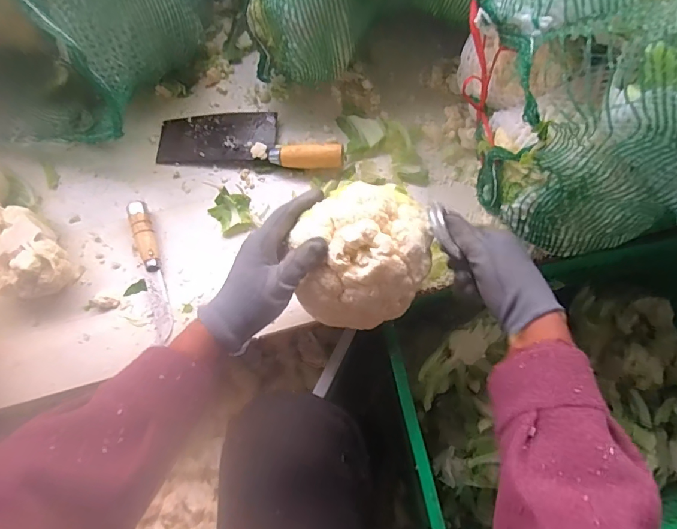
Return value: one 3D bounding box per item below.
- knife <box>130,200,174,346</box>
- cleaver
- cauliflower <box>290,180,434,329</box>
[{"bbox_3d":[-0.233,0.003,0.547,0.023,0.026,0.183,-16,67,-6],"label":"knife"},{"bbox_3d":[-0.123,-0.181,0.614,0.264,0.033,0.090,6,67,4],"label":"cleaver"},{"bbox_3d":[0.026,-0.013,0.431,0.127,0.084,0.119,3,67,2],"label":"cauliflower"}]

